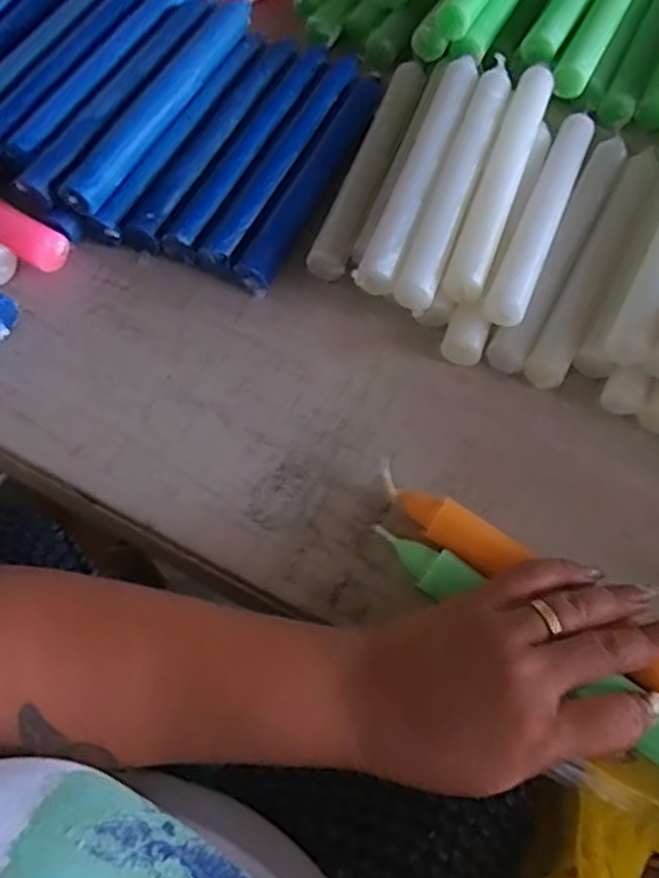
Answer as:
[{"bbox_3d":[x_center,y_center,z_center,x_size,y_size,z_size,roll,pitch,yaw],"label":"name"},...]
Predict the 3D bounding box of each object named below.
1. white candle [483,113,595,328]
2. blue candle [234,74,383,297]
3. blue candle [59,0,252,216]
[{"bbox_3d":[0.132,-0.143,0.418,0.022,0.017,0.196,23,67,8],"label":"white candle"},{"bbox_3d":[-0.006,-0.166,0.436,0.022,0.016,0.188,23,67,8],"label":"blue candle"},{"bbox_3d":[-0.102,-0.215,0.438,0.021,0.017,0.202,23,67,8],"label":"blue candle"}]

